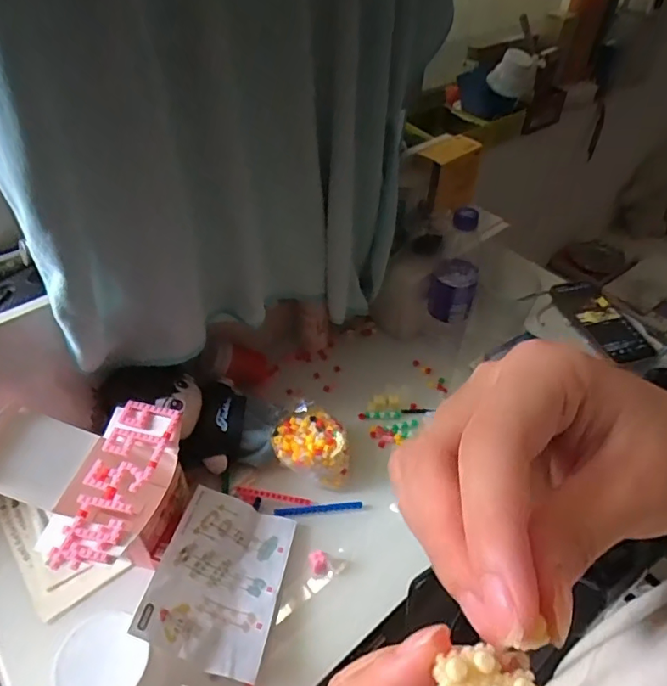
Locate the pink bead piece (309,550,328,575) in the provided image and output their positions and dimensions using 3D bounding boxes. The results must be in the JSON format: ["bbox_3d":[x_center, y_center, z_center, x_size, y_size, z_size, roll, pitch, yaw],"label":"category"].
[{"bbox_3d":[-0.016,0.235,0.549,0.017,0.016,0.022,-12,46,-14],"label":"pink bead piece"}]

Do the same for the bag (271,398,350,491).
[{"bbox_3d":[-0.025,0.130,0.626,0.095,0.063,0.088,14,46,12],"label":"bag"}]

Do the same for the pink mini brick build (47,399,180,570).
[{"bbox_3d":[-0.216,0.136,0.514,0.060,0.012,0.173,11,50,4],"label":"pink mini brick build"}]

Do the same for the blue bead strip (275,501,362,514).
[{"bbox_3d":[-0.017,0.191,0.596,0.100,0.006,0.011,-4,45,-6],"label":"blue bead strip"}]

